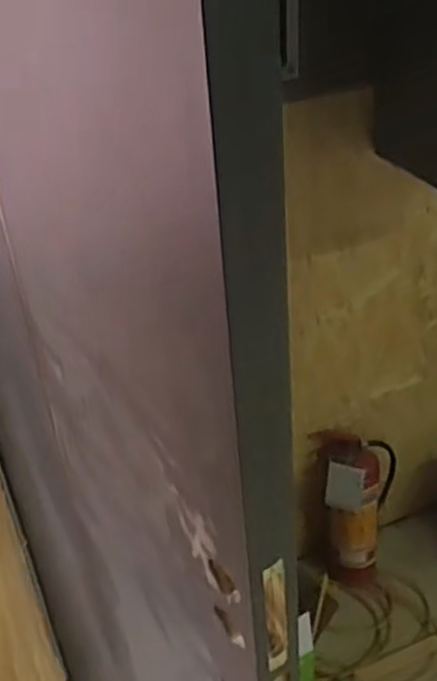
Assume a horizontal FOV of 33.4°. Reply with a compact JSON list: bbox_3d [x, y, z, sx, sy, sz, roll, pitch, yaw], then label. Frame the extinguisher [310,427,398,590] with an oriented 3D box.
[{"bbox_3d":[0.364,0.433,1.879,0.223,0.435,0.143,-6,10,-1],"label":"extinguisher"}]

